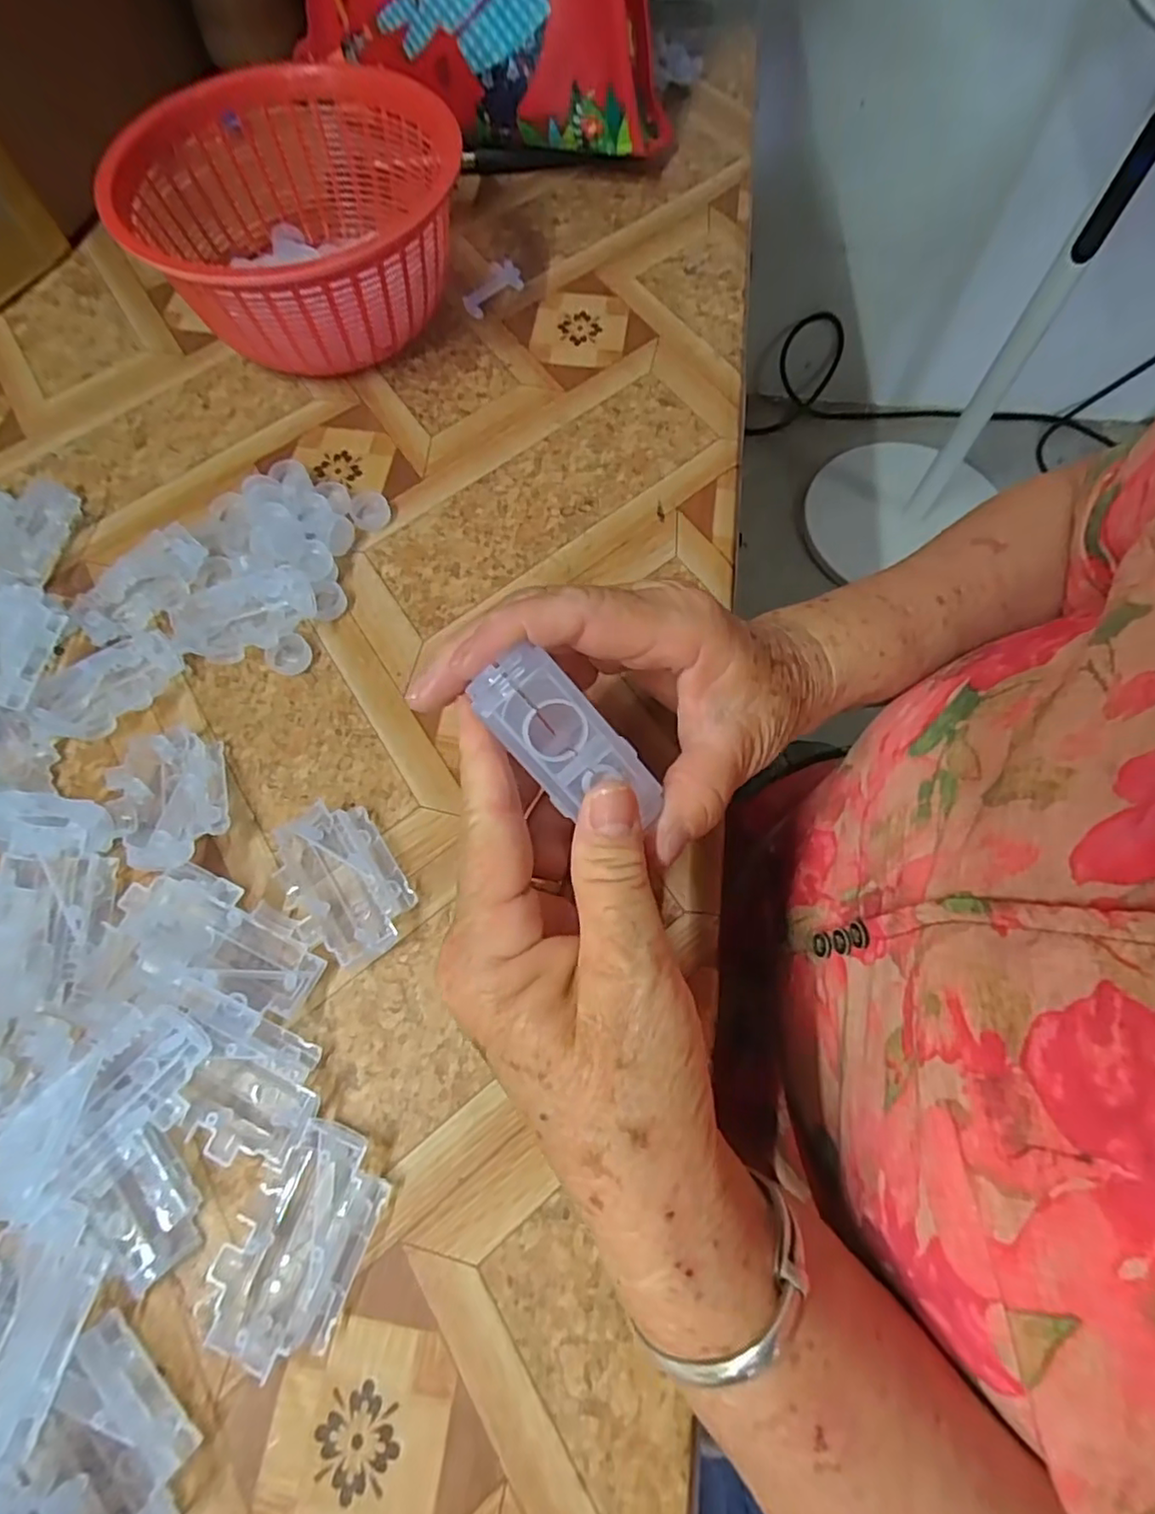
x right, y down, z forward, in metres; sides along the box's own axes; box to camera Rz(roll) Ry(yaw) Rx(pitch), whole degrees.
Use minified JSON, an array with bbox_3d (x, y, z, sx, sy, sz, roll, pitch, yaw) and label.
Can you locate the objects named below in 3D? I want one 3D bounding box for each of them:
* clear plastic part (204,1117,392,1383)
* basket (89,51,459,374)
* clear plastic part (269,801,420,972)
[{"bbox_3d":[-0.095,0.167,0.226,0.042,0.015,0.067,18,68,8],"label":"clear plastic part"},{"bbox_3d":[-0.159,-0.301,0.381,0.165,0.082,0.181,-3,67,-1],"label":"basket"},{"bbox_3d":[-0.099,0.052,0.274,0.043,0.014,0.066,-32,70,-12],"label":"clear plastic part"}]

